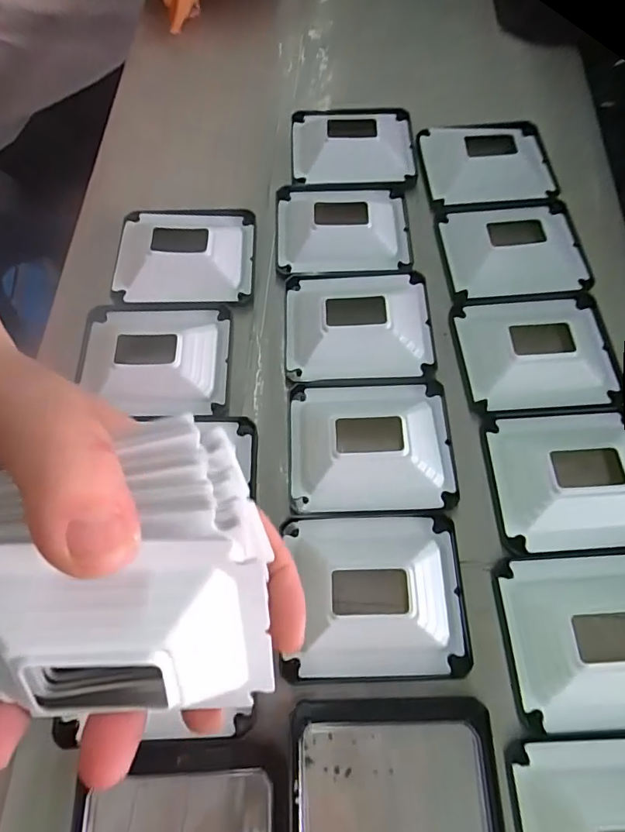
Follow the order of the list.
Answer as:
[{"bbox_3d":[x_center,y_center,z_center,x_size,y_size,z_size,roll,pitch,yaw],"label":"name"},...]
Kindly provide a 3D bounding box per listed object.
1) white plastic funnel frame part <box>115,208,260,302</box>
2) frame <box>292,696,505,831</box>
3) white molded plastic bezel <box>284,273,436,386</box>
[{"bbox_3d":[-0.074,-0.096,0.278,0.077,0.014,0.067,0,67,-2],"label":"white plastic funnel frame part"},{"bbox_3d":[0.032,0.145,0.184,0.079,0.005,0.065,-1,68,1],"label":"frame"},{"bbox_3d":[0.025,-0.052,0.257,0.079,0.015,0.068,-2,68,0],"label":"white molded plastic bezel"}]

